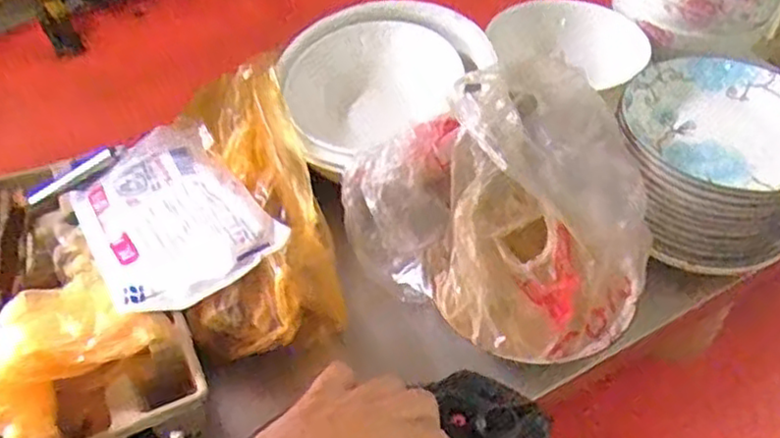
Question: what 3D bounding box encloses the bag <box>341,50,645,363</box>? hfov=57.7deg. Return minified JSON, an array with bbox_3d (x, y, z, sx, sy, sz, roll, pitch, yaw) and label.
[{"bbox_3d":[0.120,-0.017,0.668,0.238,0.135,0.261,-37,57,-27],"label":"bag"}]

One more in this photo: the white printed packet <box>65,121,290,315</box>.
[{"bbox_3d":[-0.210,-0.011,0.669,0.156,0.033,0.225,-29,54,-23],"label":"white printed packet"}]

